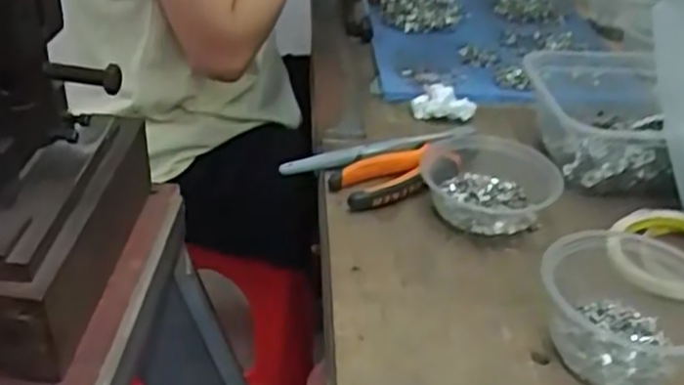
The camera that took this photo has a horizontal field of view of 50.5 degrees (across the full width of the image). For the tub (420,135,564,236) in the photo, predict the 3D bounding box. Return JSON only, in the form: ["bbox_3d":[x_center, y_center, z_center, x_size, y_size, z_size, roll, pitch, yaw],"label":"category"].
[{"bbox_3d":[0.125,-0.006,0.624,0.108,0.043,0.107,1,33,-1],"label":"tub"}]

